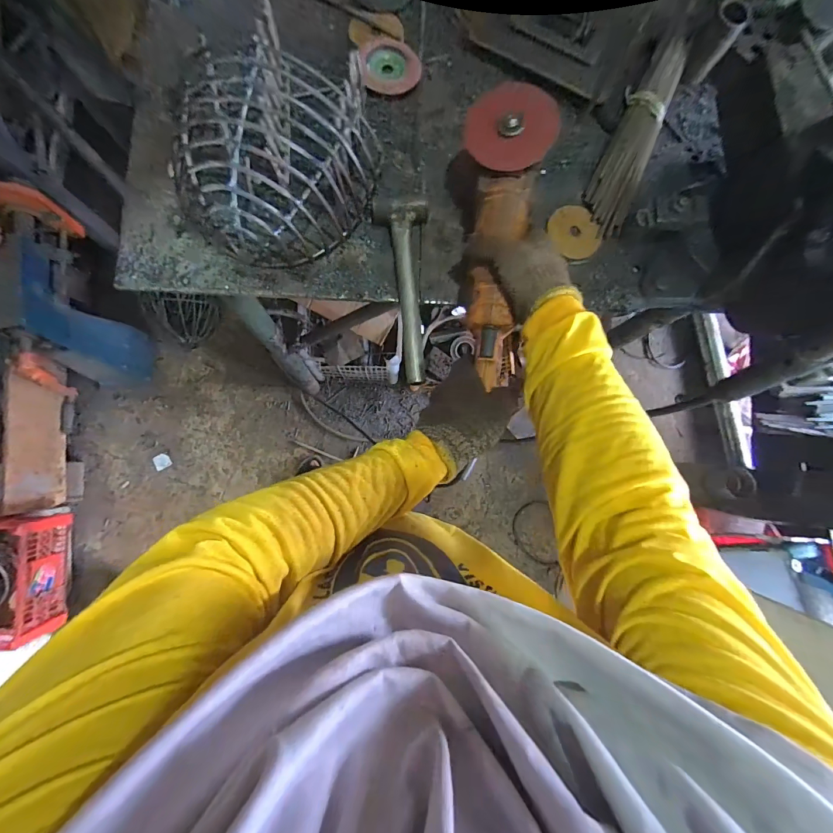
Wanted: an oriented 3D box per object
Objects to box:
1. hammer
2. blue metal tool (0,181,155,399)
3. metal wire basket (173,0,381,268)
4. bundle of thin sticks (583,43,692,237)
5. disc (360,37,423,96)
[{"bbox_3d":[-0.014,-0.156,0.474,0.066,0.033,0.234,-3,85,-4],"label":"hammer"},{"bbox_3d":[-0.994,-0.330,1.084,0.231,0.381,0.506,-2,85,-4],"label":"blue metal tool"},{"bbox_3d":[-0.161,-0.299,0.431,0.204,0.115,0.220,20,84,-2],"label":"metal wire basket"},{"bbox_3d":[0.300,-0.381,0.509,0.062,0.030,0.278,24,84,-1],"label":"bundle of thin sticks"},{"bbox_3d":[-0.035,-0.484,0.516,0.077,0.010,0.081,0,85,-3],"label":"disc"}]

